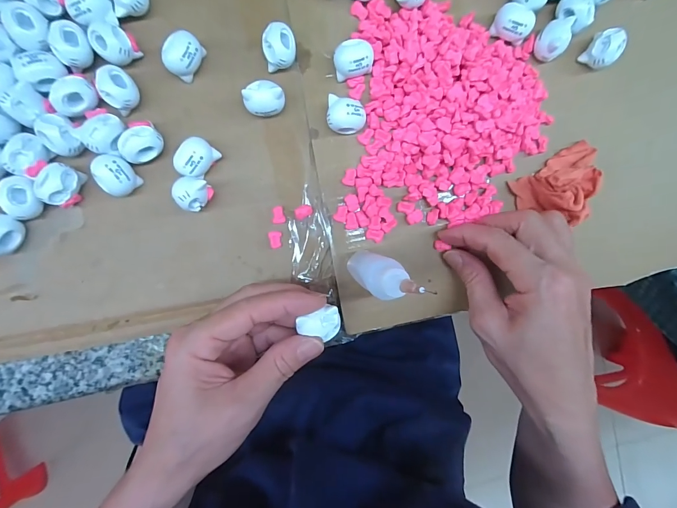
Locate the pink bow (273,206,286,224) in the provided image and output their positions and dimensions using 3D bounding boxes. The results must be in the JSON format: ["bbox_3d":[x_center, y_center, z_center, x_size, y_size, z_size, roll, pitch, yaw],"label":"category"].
[{"bbox_3d":[-0.041,-0.027,0.238,0.009,0.004,0.012,1,93,-6],"label":"pink bow"}]

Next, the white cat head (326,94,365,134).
[{"bbox_3d":[0.005,-0.090,0.227,0.025,0.021,0.020,5,92,-6],"label":"white cat head"}]

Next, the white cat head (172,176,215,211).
[{"bbox_3d":[-0.093,-0.039,0.220,0.020,0.025,0.020,0,93,-6],"label":"white cat head"}]

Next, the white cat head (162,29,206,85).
[{"bbox_3d":[-0.099,-0.127,0.221,0.019,0.017,0.025,29,90,-6],"label":"white cat head"}]

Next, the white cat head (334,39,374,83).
[{"bbox_3d":[0.009,-0.127,0.229,0.025,0.020,0.021,-11,94,-5],"label":"white cat head"}]

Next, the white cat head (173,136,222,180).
[{"bbox_3d":[-0.091,-0.061,0.222,0.020,0.019,0.025,36,89,-6],"label":"white cat head"}]

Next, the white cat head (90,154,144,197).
[{"bbox_3d":[-0.140,-0.050,0.216,0.019,0.017,0.026,-29,95,-4],"label":"white cat head"}]

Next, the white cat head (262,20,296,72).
[{"bbox_3d":[-0.038,-0.134,0.225,0.021,0.018,0.025,0,93,-6],"label":"white cat head"}]

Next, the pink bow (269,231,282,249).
[{"bbox_3d":[-0.043,-0.010,0.237,0.008,0.005,0.012,-4,93,-5],"label":"pink bow"}]

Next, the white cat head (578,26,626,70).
[{"bbox_3d":[0.187,-0.145,0.243,0.019,0.017,0.022,21,90,-6],"label":"white cat head"}]

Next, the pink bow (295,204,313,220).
[{"bbox_3d":[-0.024,-0.029,0.237,0.013,0.004,0.009,-27,95,-4],"label":"pink bow"}]

